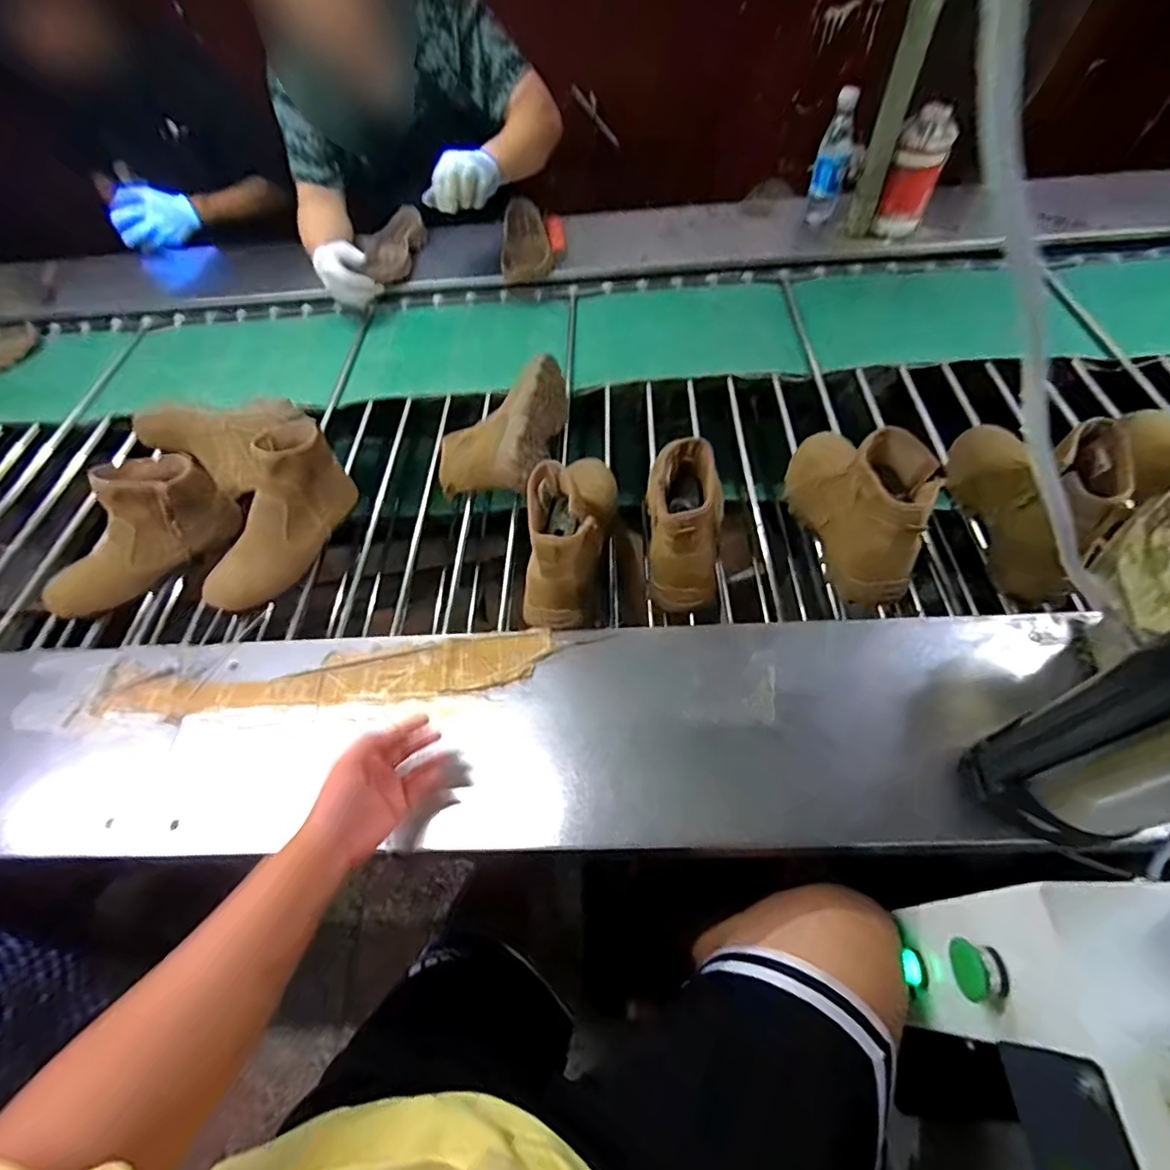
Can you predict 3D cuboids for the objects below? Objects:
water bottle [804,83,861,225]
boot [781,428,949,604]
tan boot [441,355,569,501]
[{"bbox_3d":[0.477,-0.812,1.080,0.066,0.187,0.062,13,60,14],"label":"water bottle"},{"bbox_3d":[0.333,-0.121,0.678,0.098,0.140,0.241,-8,57,1],"label":"boot"},{"bbox_3d":[-0.130,-0.255,0.853,0.165,0.098,0.247,6,58,10],"label":"tan boot"}]

